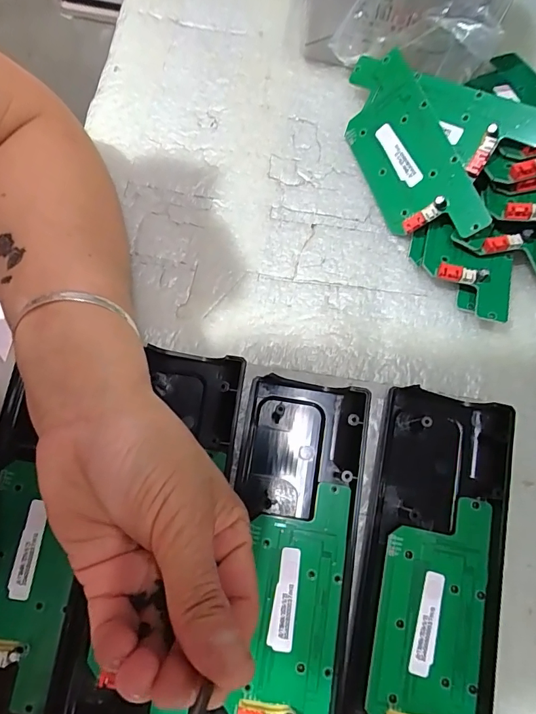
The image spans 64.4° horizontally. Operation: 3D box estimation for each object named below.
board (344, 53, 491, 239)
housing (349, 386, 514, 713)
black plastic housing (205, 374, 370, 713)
[{"bbox_3d":[0.088,-0.138,0.285,0.053,0.012,0.148,-29,74,29],"label":"board"},{"bbox_3d":[0.085,0.142,0.220,0.066,0.021,0.246,11,76,1],"label":"housing"},{"bbox_3d":[0.006,0.134,0.222,0.065,0.019,0.244,9,76,1],"label":"black plastic housing"}]

